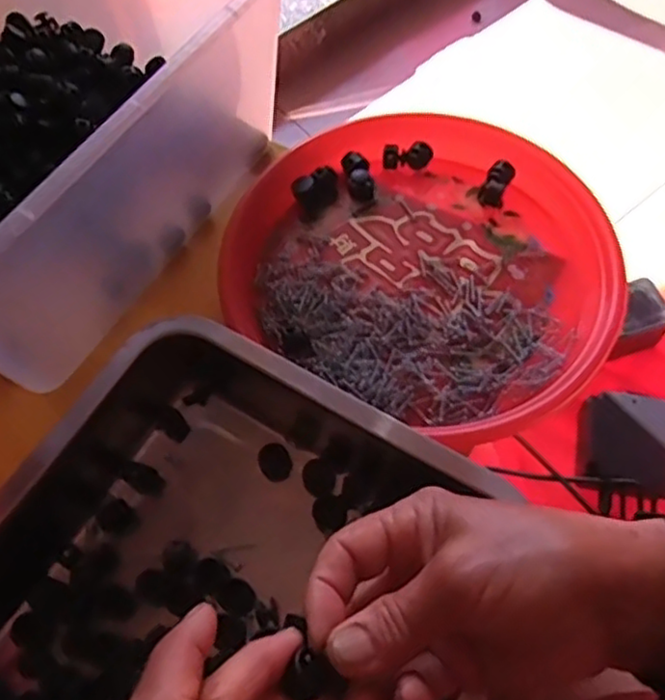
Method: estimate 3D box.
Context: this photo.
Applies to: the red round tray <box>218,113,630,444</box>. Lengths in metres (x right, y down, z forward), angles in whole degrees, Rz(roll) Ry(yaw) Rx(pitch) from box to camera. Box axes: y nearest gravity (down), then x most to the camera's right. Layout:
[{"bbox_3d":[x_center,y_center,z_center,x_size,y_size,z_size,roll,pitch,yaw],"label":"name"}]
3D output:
[{"bbox_3d":[0.058,-0.055,0.424,0.226,0.027,0.207,-1,62,2],"label":"red round tray"}]

